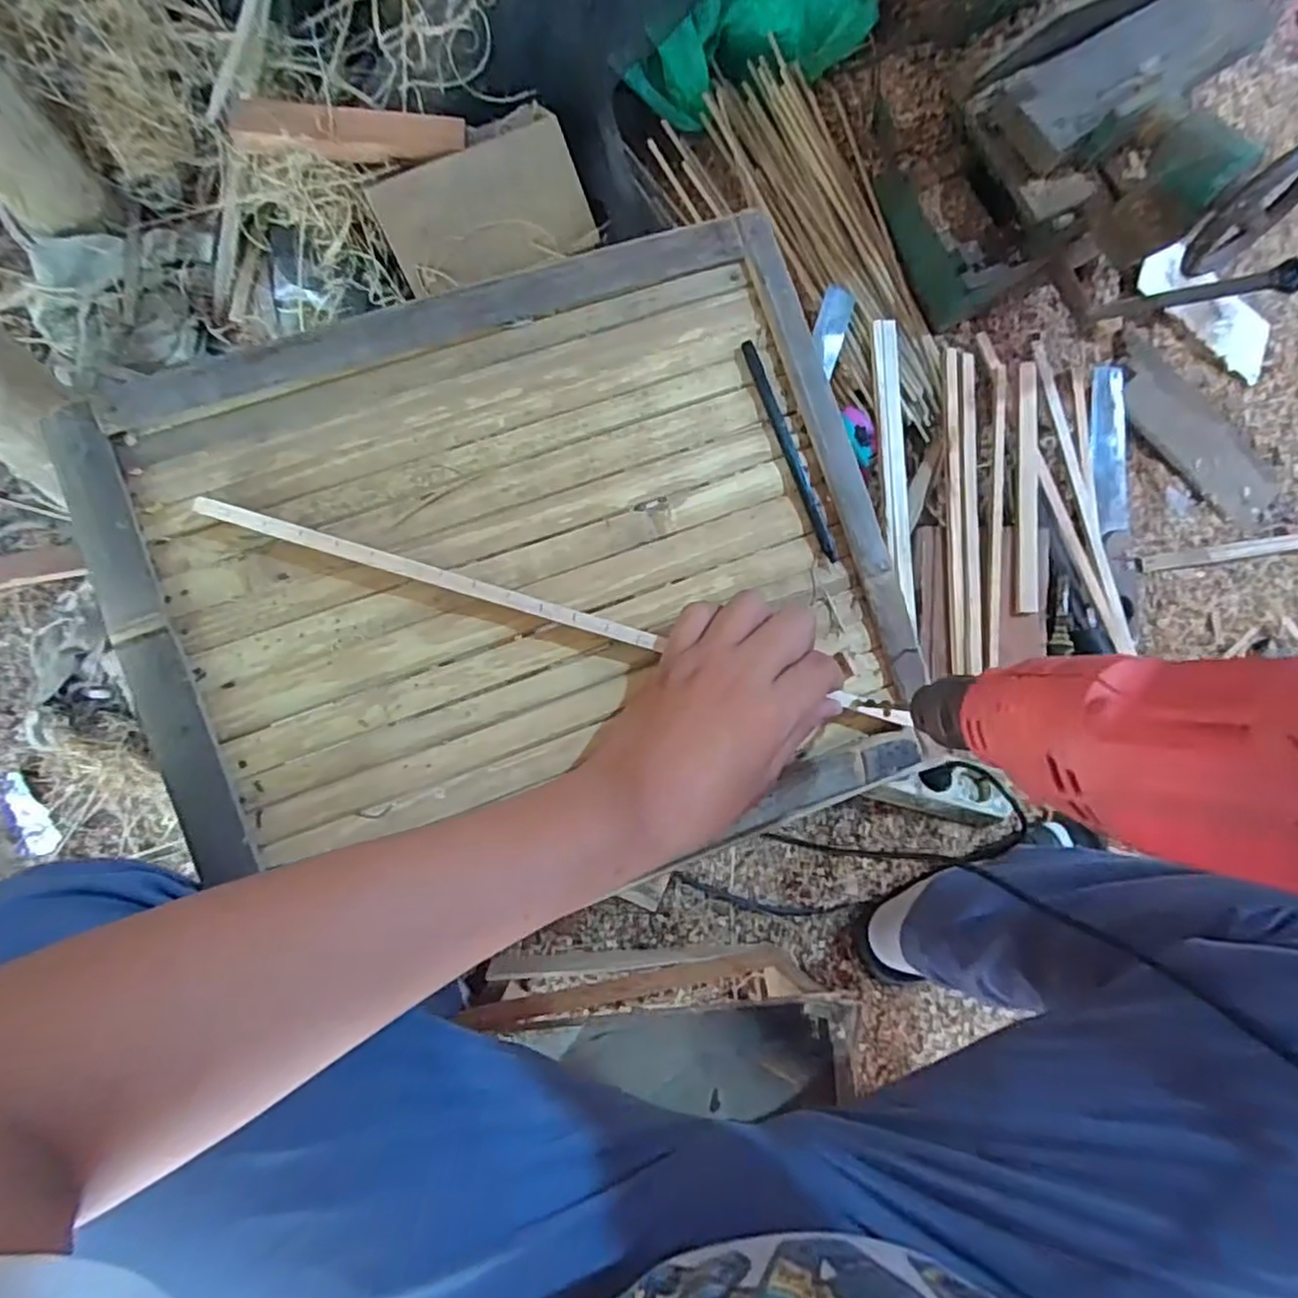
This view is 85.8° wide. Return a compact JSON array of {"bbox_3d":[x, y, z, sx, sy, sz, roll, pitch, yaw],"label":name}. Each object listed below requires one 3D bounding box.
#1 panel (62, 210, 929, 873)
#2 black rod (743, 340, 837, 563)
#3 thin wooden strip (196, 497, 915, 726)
[{"bbox_3d":[-0.060,-0.035,0.375,0.391,0.038,0.323,-20,85,-7],"label":"panel"},{"bbox_3d":[0.085,-0.118,0.418,0.008,0.008,0.136,-21,91,-7],"label":"black rod"},{"bbox_3d":[-0.037,-0.015,0.369,0.387,0.010,0.009,17,81,-7],"label":"thin wooden strip"}]

